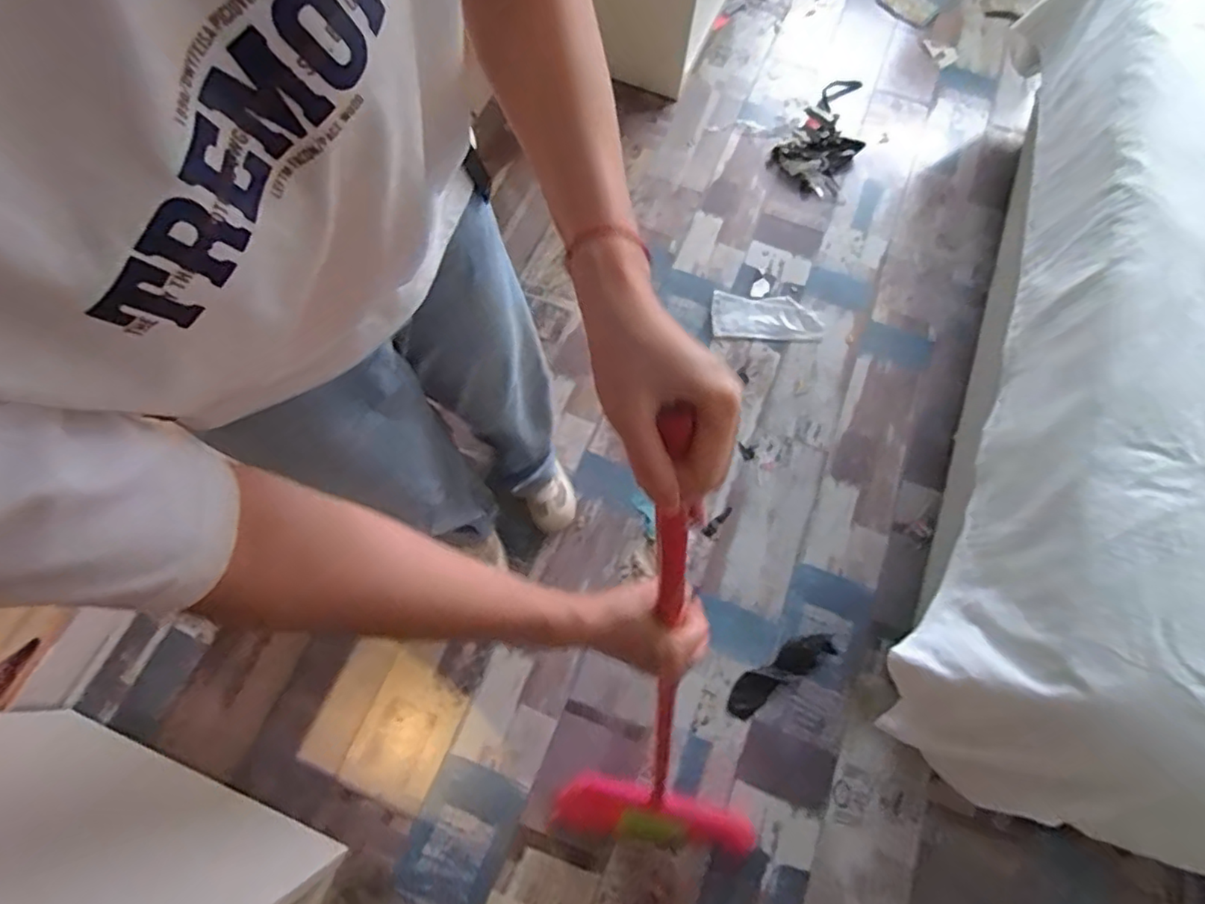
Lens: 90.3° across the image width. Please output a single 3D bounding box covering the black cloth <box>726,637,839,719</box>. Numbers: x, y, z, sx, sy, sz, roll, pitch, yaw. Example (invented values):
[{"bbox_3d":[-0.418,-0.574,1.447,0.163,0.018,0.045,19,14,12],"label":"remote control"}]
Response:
[{"bbox_3d":[0.349,0.436,1.184,0.240,0.021,0.064,-31,72,-13],"label":"black cloth"}]

